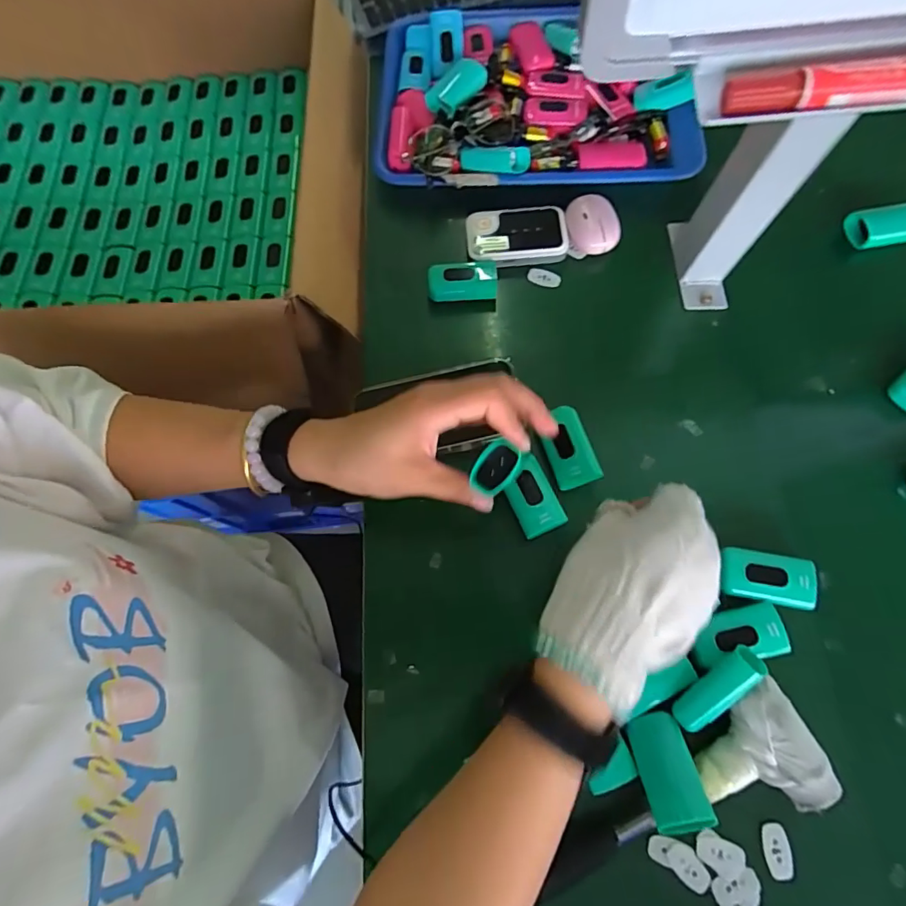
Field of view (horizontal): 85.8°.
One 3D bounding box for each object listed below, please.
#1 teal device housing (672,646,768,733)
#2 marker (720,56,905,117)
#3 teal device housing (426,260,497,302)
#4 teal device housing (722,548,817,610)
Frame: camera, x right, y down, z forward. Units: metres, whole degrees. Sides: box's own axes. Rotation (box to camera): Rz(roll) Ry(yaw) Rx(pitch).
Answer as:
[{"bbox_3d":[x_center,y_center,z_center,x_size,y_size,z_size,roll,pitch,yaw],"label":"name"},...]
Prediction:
[{"bbox_3d":[0.180,0.161,0.330,0.019,0.018,0.069,43,105,12],"label":"teal device housing"},{"bbox_3d":[0.211,-0.183,0.240,0.148,0.020,0.017,-2,73,0],"label":"marker"},{"bbox_3d":[0.010,-0.166,0.472,0.066,0.019,0.035,-3,73,-1],"label":"teal device housing"},{"bbox_3d":[0.240,0.095,0.368,0.065,0.012,0.036,10,73,3],"label":"teal device housing"}]

